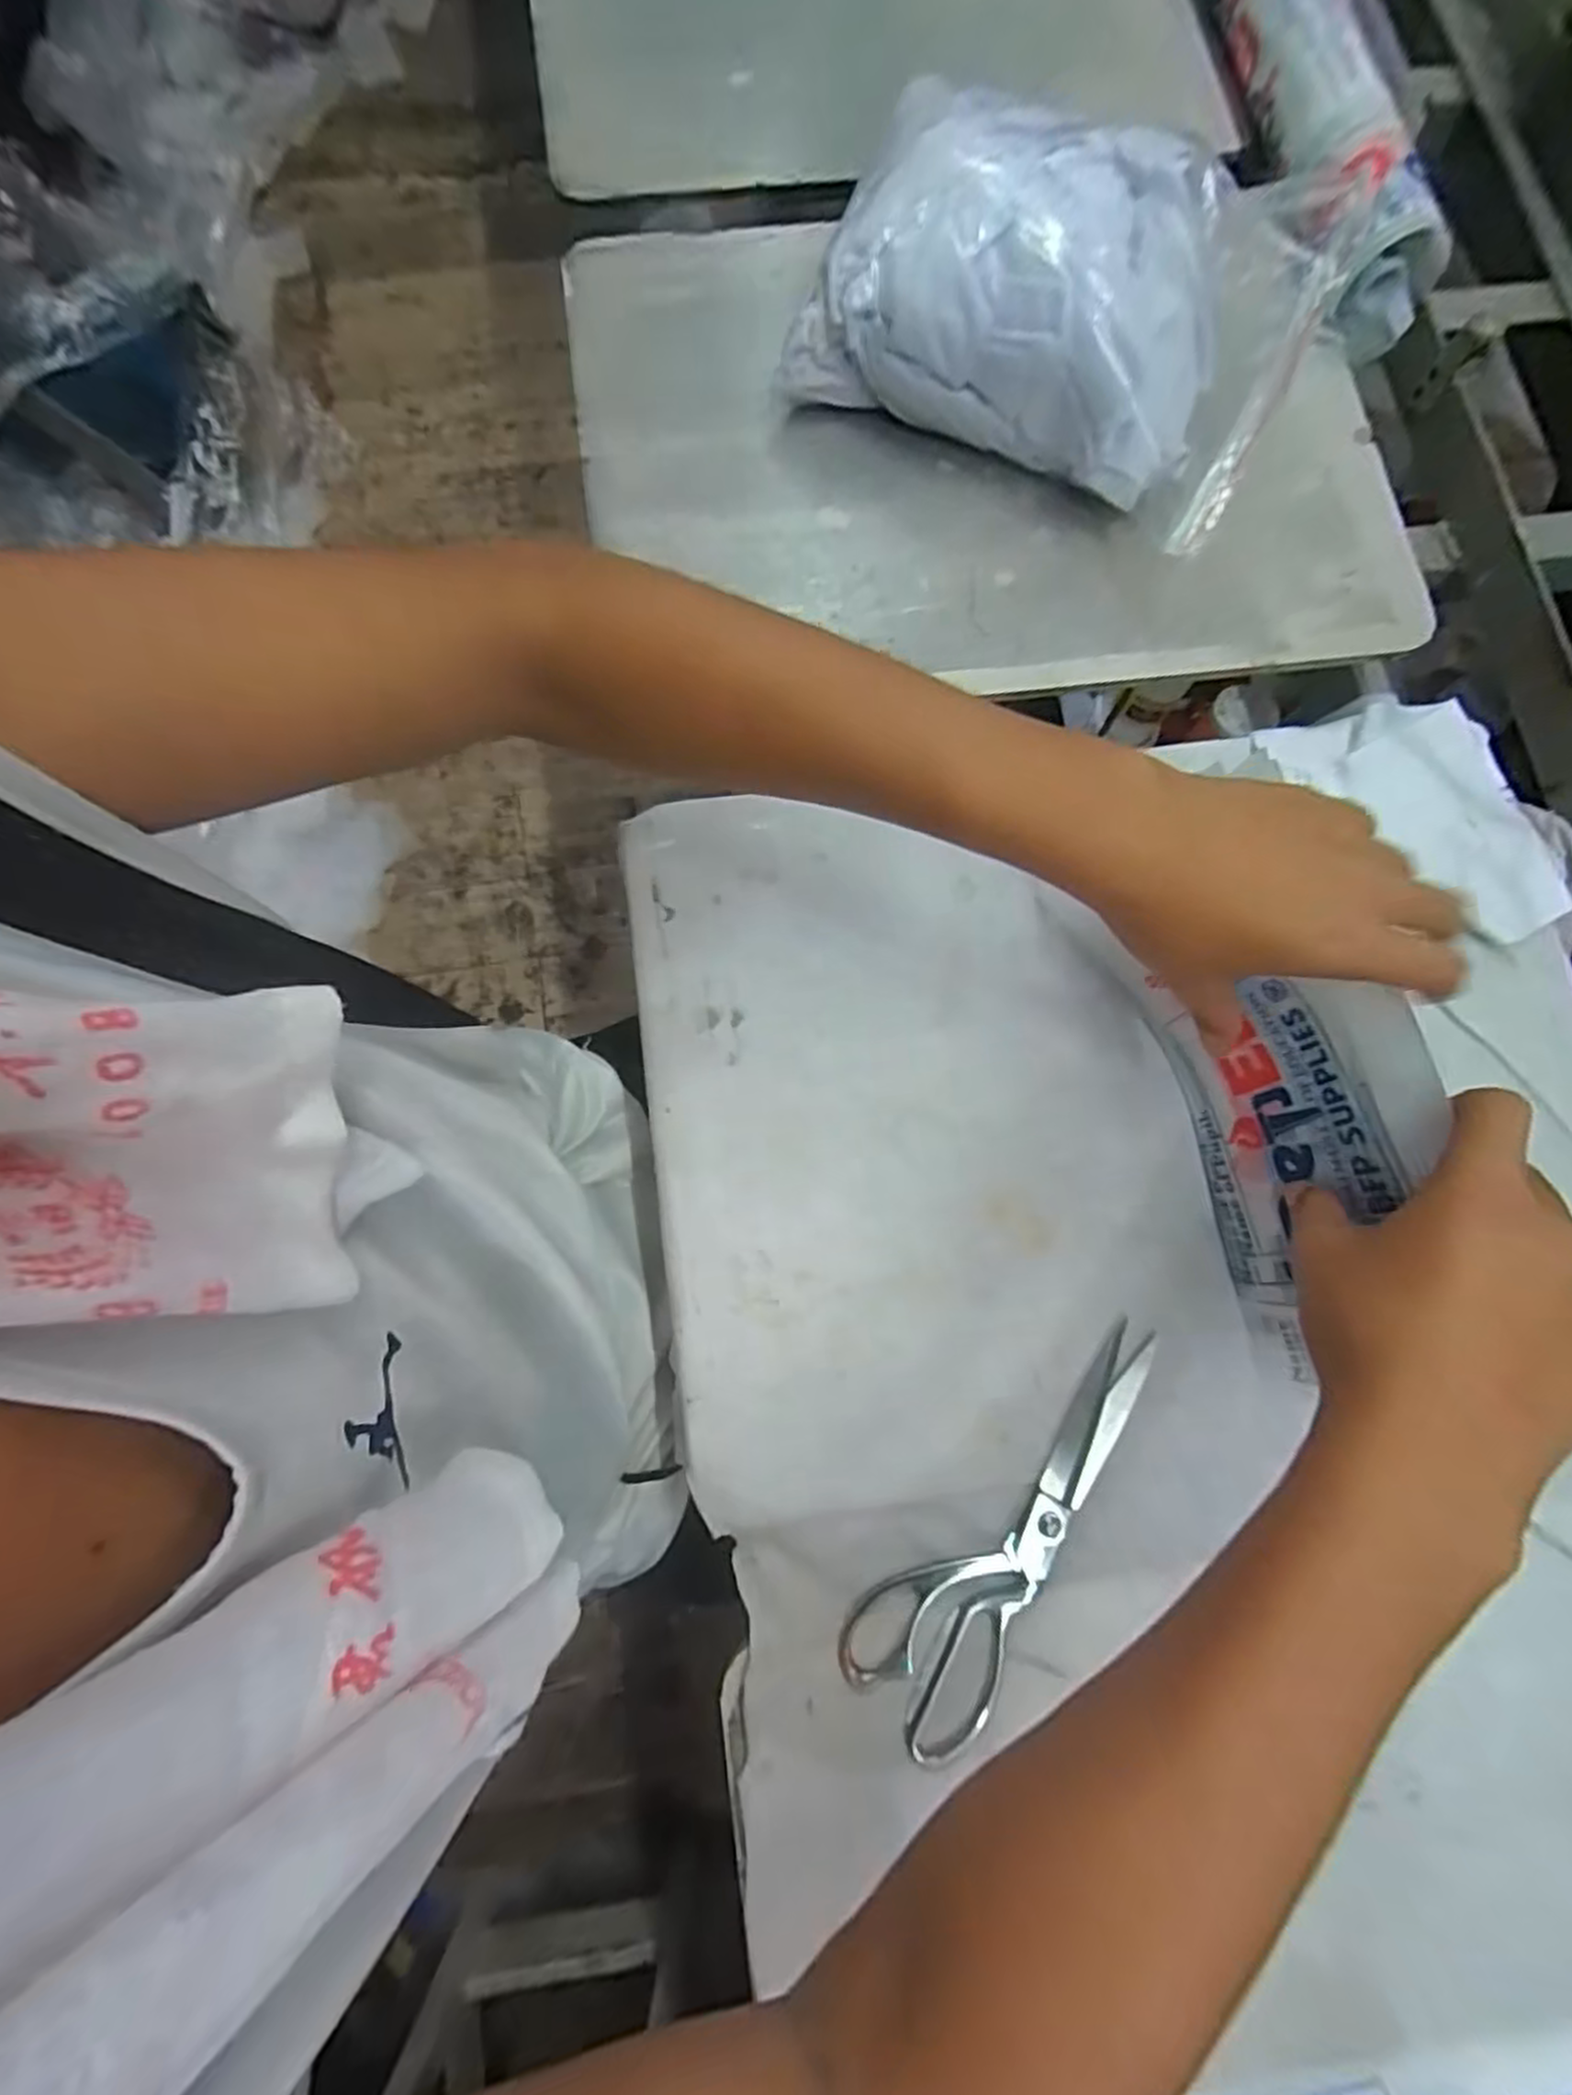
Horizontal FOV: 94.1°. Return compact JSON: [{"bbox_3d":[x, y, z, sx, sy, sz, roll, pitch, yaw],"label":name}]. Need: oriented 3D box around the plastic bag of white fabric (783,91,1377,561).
[{"bbox_3d":[0.177,-0.472,0.467,0.287,0.116,0.215,30,79,5],"label":"plastic bag of white fabric"}]

